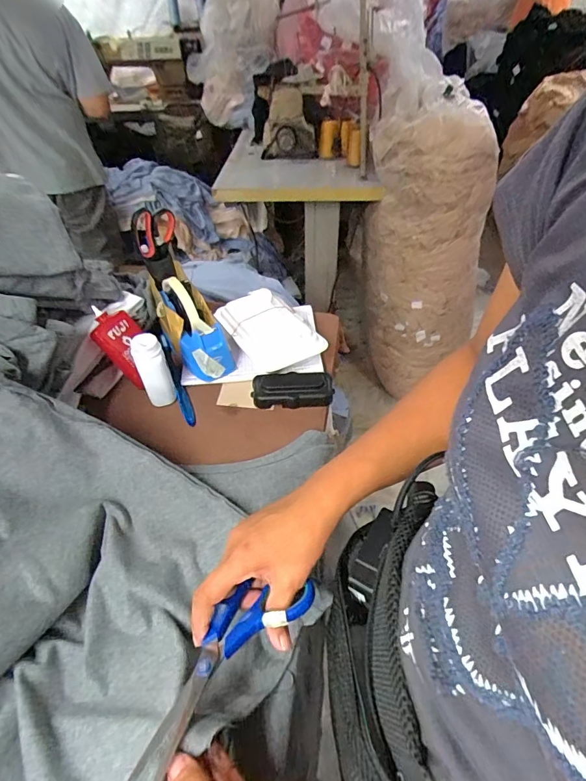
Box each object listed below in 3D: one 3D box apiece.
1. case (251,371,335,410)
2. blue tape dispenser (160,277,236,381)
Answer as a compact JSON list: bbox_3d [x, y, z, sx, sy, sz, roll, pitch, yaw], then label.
[{"bbox_3d":[-0.001,-0.002,0.588,0.108,0.026,0.057,-5,47,-2],"label":"case"},{"bbox_3d":[-0.136,-0.089,0.589,0.060,0.065,0.154,-27,84,-21],"label":"blue tape dispenser"}]

